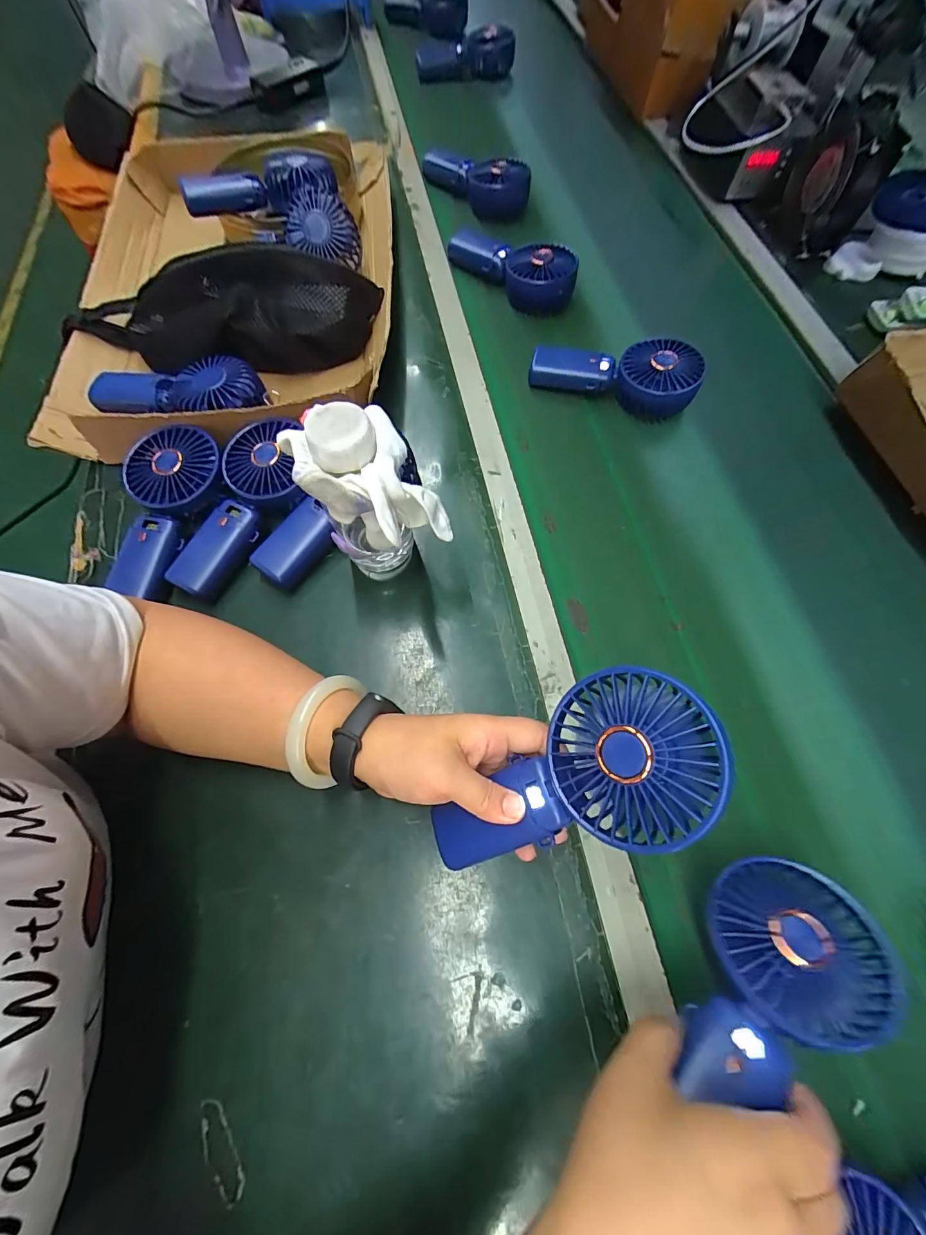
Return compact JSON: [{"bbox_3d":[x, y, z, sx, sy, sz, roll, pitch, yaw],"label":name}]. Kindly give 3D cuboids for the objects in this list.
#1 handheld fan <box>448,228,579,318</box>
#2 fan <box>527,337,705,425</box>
[{"bbox_3d":[0.058,-0.456,0.565,0.182,0.061,0.080,15,68,6],"label":"handheld fan"},{"bbox_3d":[0.174,-0.288,0.485,0.185,0.042,0.077,20,69,8],"label":"fan"}]

